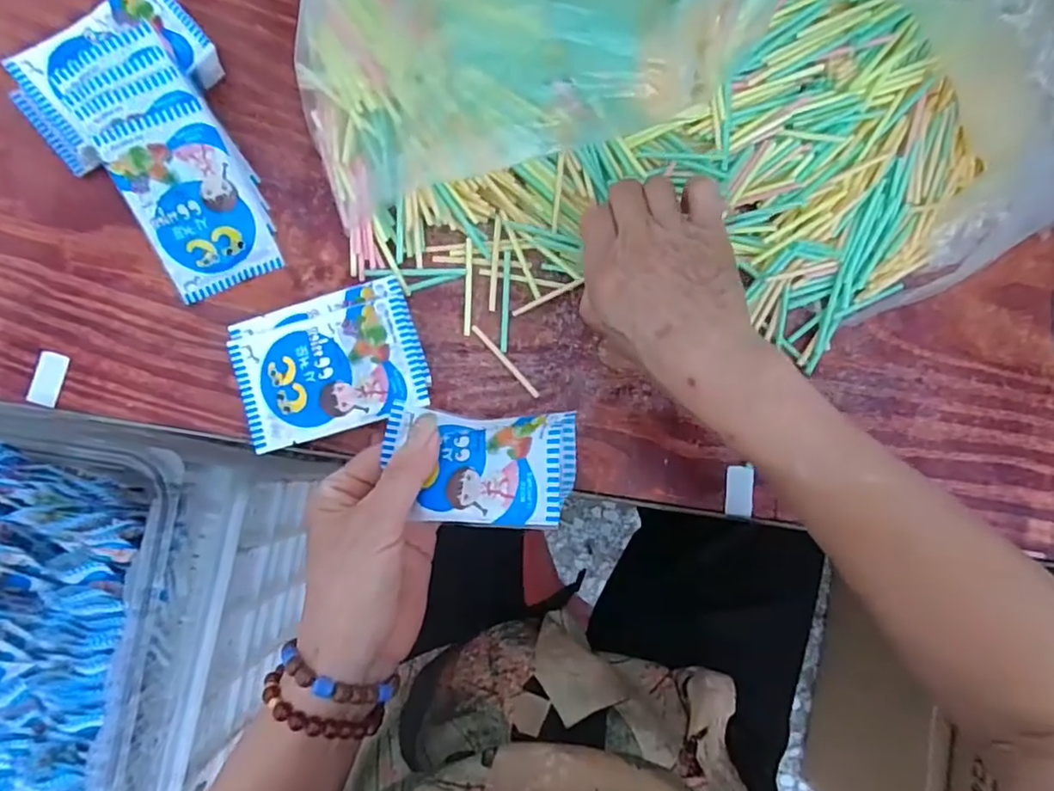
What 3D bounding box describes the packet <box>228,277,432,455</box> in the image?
[{"bbox_3d":[-0.117,-0.018,0.365,0.106,0.008,0.080,-18,85,-4],"label":"packet"}]

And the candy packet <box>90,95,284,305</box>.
[{"bbox_3d":[-0.202,-0.116,0.373,0.064,0.007,0.103,-26,112,-8],"label":"candy packet"}]

